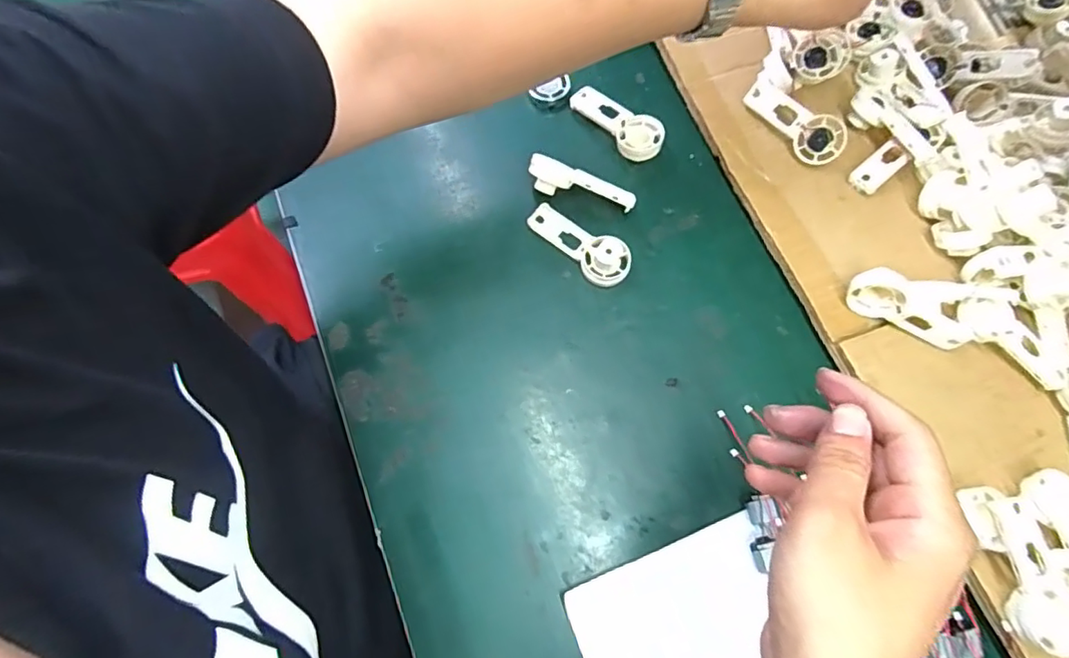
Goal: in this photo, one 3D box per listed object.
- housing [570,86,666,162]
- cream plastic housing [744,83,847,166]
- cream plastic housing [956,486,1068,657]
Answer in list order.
[{"bbox_3d":[0.076,-0.186,0.496,0.036,0.027,0.092,-39,78,-15],"label":"housing"},{"bbox_3d":[0.230,-0.183,0.485,0.093,0.038,0.018,44,30,9],"label":"cream plastic housing"},{"bbox_3d":[0.316,0.157,0.365,0.034,0.033,0.102,-11,72,-8],"label":"cream plastic housing"}]

